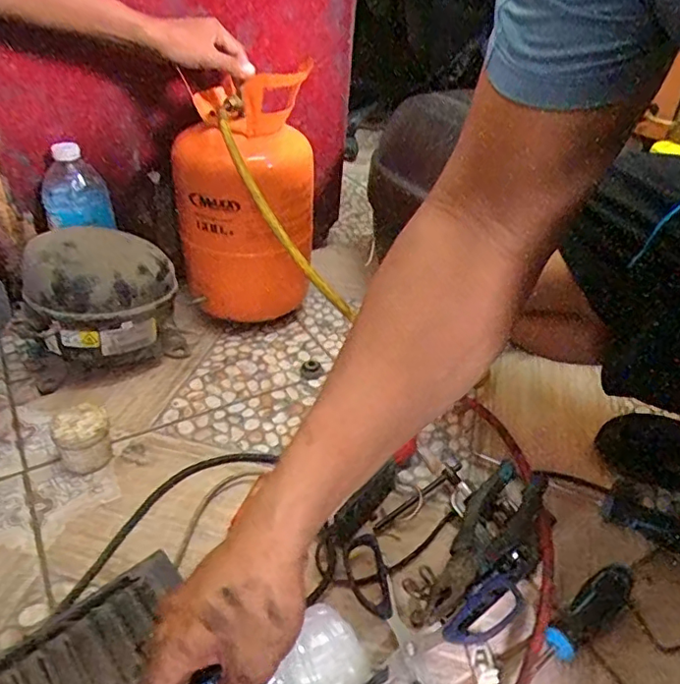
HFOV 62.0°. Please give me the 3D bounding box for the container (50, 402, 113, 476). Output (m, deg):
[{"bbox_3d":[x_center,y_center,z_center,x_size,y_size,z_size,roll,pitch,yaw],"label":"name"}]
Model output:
[{"bbox_3d":[-0.280,0.106,0.619,0.055,0.058,0.051,3,37,-2],"label":"container"}]

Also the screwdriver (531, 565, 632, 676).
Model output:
[{"bbox_3d":[0.168,0.266,0.476,0.241,0.034,0.030,-22,44,-31],"label":"screwdriver"}]

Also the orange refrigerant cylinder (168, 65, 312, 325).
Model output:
[{"bbox_3d":[-0.129,-0.183,0.789,0.175,0.351,0.162,-1,37,-8],"label":"orange refrigerant cylinder"}]

